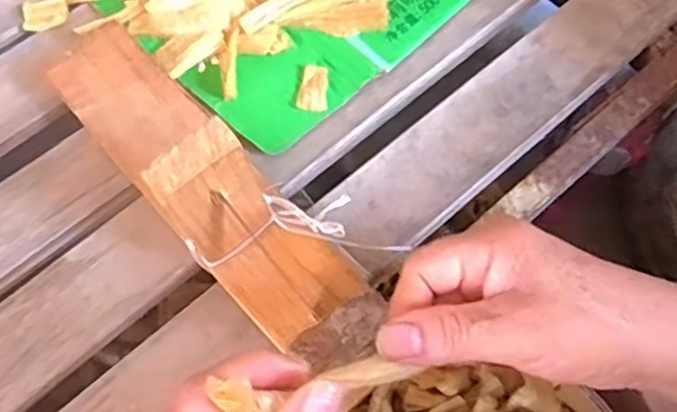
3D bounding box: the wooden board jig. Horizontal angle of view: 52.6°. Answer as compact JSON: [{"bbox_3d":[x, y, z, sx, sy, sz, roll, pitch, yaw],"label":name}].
[{"bbox_3d":[-0.073,-0.022,0.358,0.066,0.118,0.264,-40,74,-19],"label":"wooden board jig"}]

